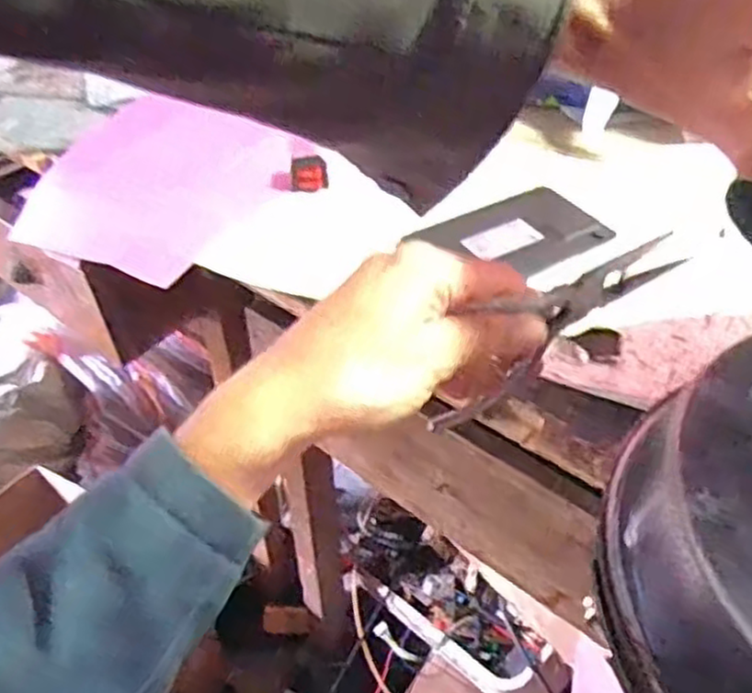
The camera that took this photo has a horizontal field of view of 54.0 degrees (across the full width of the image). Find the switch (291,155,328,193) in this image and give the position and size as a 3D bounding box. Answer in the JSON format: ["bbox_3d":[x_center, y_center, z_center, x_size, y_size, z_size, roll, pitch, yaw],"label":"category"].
[{"bbox_3d":[-0.058,-0.151,0.647,0.031,0.029,0.019,-7,44,-7],"label":"switch"}]

